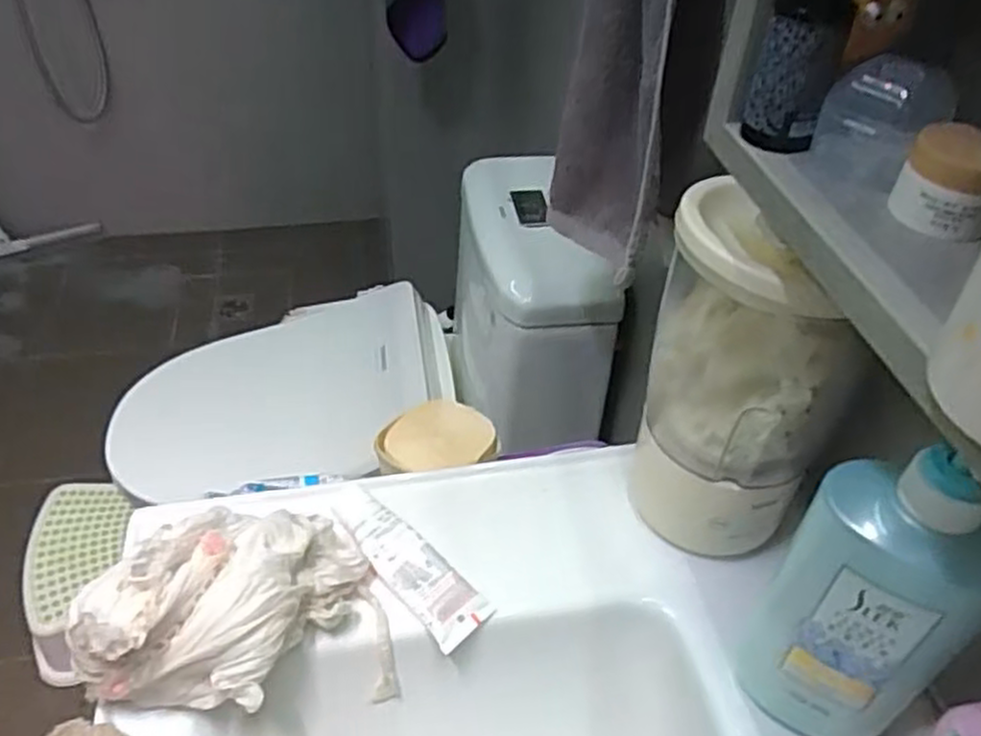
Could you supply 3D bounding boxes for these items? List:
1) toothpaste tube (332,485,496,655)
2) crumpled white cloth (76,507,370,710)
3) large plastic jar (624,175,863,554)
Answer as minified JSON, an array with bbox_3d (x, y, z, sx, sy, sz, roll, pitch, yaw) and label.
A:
[{"bbox_3d":[-0.061,0.129,0.536,0.041,0.019,0.142,-30,52,-34],"label":"toothpaste tube"},{"bbox_3d":[-0.162,0.143,0.476,0.103,0.067,0.171,32,47,28],"label":"crumpled white cloth"},{"bbox_3d":[0.156,0.011,0.501,0.109,0.237,0.109,12,41,8],"label":"large plastic jar"}]

